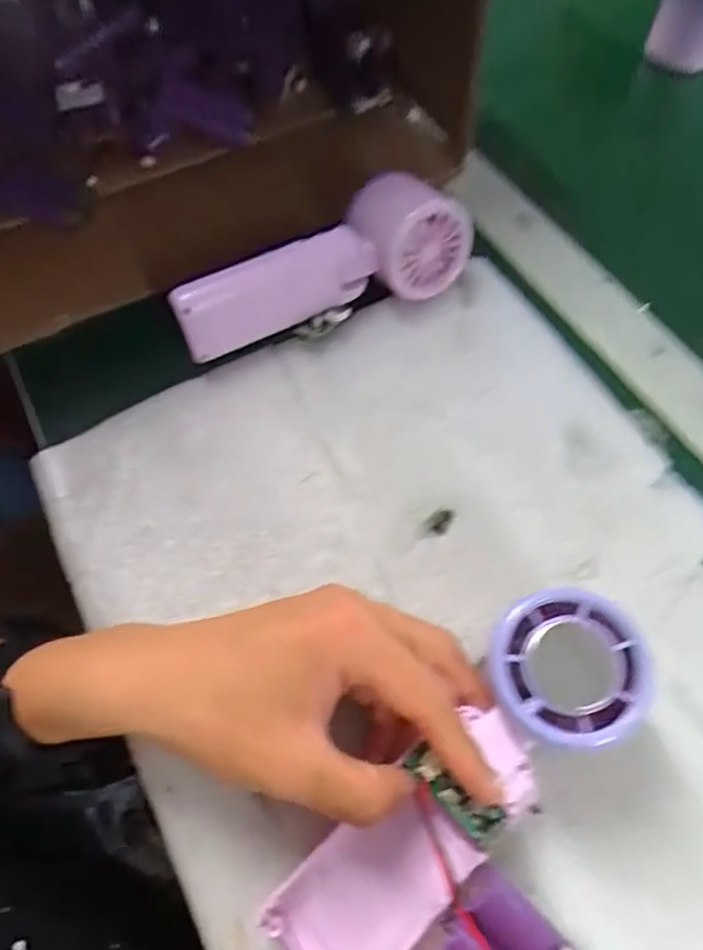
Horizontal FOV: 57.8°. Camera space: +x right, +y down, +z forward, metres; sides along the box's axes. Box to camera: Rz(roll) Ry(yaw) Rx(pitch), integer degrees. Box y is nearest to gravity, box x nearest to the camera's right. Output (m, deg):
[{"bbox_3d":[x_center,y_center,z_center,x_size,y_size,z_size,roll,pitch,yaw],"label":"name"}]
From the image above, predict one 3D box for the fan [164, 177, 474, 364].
[{"bbox_3d":[-0.018,-0.116,0.353,0.166,0.054,0.056,-23,63,-11],"label":"fan"}]

